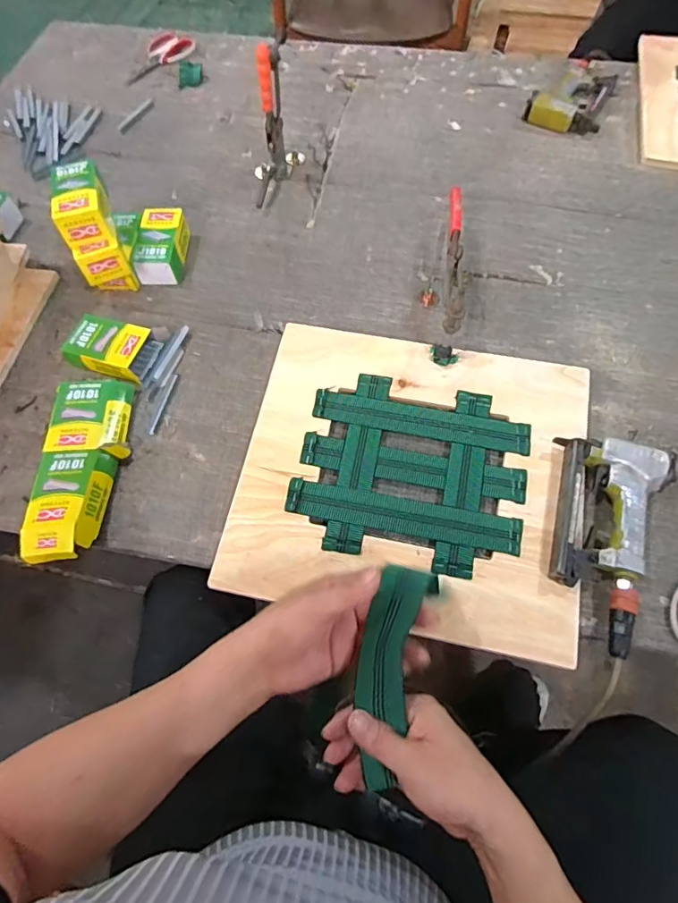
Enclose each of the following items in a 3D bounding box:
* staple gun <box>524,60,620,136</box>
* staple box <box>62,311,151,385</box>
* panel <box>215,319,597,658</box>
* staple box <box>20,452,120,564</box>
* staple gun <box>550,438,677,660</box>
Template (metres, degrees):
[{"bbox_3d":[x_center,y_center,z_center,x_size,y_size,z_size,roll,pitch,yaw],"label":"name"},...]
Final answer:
[{"bbox_3d":[0.478,-0.724,1.023,0.141,0.040,0.241,26,67,14],"label":"staple gun"},{"bbox_3d":[-0.336,-0.153,0.755,0.117,0.031,0.082,16,65,9],"label":"staple box"},{"bbox_3d":[0.091,0.021,0.663,0.416,0.017,0.397,11,64,7],"label":"panel"},{"bbox_3d":[-0.339,0.068,0.643,0.088,0.040,0.141,-3,63,0],"label":"staple box"},{"bbox_3d":[0.318,0.103,0.600,0.125,0.042,0.243,13,64,8],"label":"staple gun"}]

